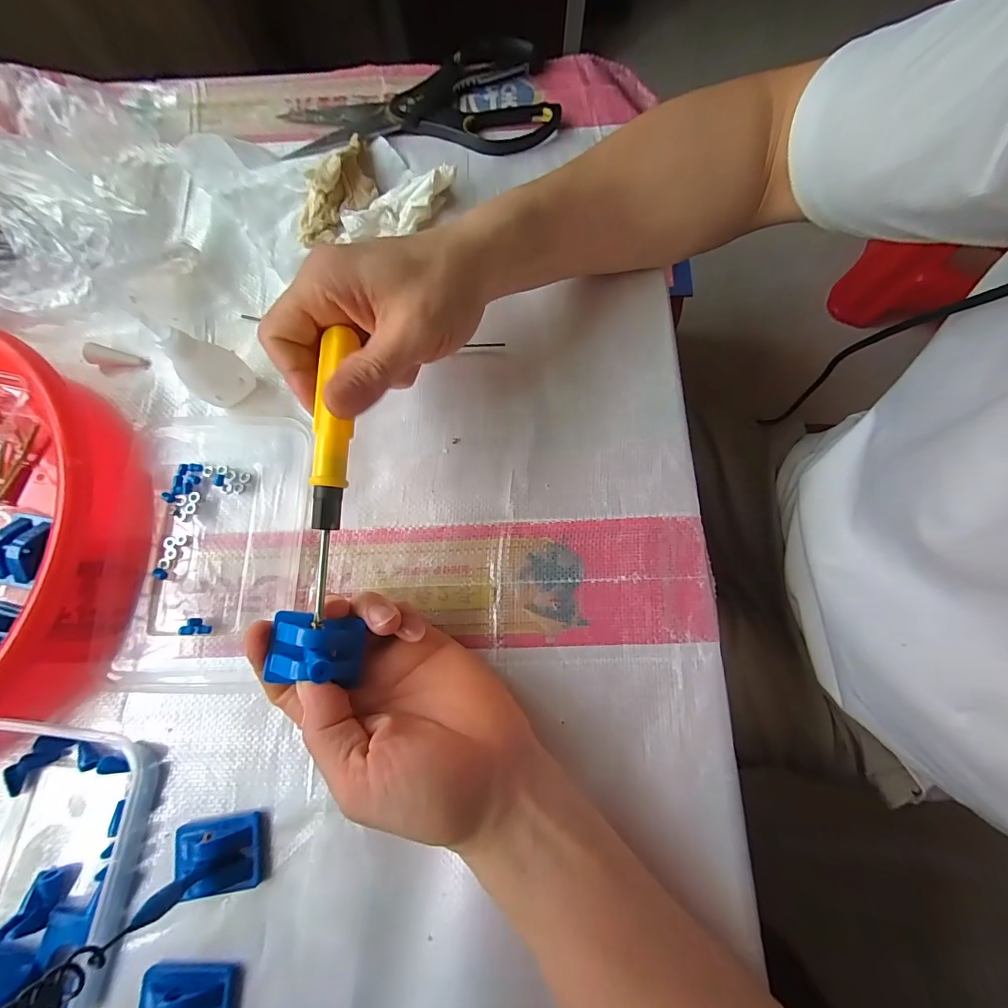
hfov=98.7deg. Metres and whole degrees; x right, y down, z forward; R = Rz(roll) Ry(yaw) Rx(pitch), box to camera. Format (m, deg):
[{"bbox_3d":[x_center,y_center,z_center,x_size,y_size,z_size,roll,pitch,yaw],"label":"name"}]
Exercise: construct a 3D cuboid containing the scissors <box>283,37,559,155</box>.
[{"bbox_3d":[-0.065,-0.328,0.347,0.209,0.012,0.117,-1,75,1],"label":"scissors"}]

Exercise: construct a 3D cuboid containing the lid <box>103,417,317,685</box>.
[{"bbox_3d":[-0.181,0.025,0.271,0.105,0.008,0.167,2,76,2],"label":"lid"}]

